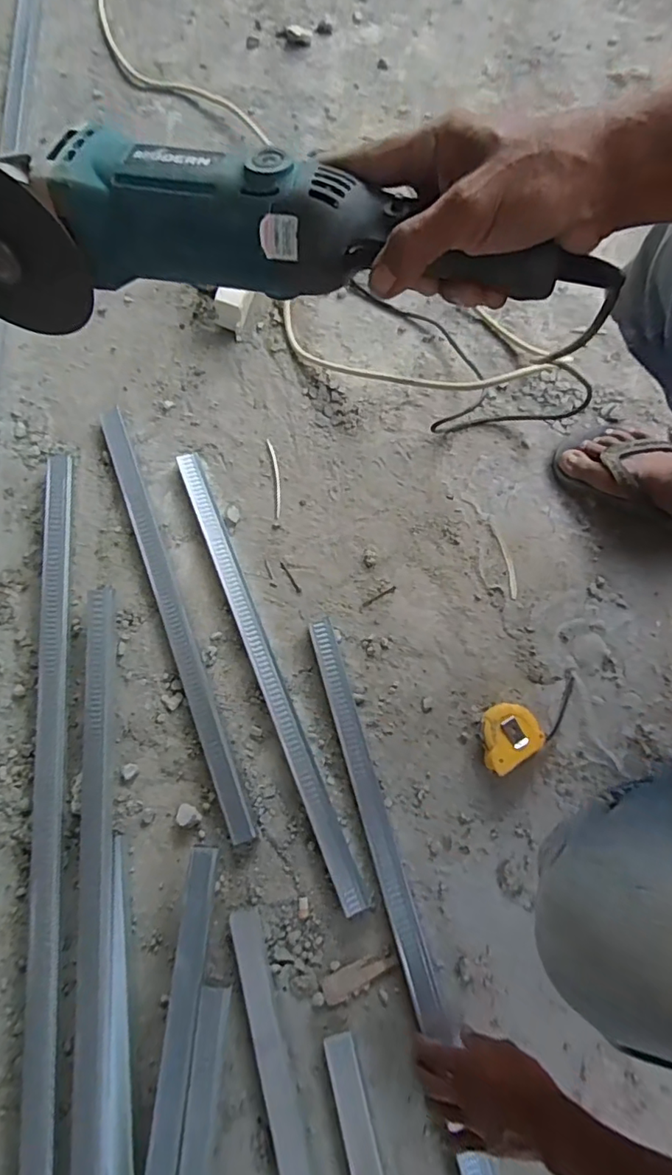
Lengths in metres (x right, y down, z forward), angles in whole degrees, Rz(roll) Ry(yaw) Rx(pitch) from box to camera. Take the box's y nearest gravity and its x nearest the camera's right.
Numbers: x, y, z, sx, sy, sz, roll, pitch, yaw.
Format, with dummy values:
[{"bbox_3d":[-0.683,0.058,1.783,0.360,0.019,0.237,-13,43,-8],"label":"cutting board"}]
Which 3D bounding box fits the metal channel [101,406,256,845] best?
[{"bbox_3d":[-0.213,0.024,0.695,0.034,0.009,0.590,-21,77,-3],"label":"metal channel"}]

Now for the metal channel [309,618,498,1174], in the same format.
[{"bbox_3d":[0.071,0.351,0.601,0.038,0.020,0.649,-17,76,-2],"label":"metal channel"}]

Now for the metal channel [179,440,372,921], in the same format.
[{"bbox_3d":[-0.090,0.094,0.668,0.034,0.019,0.585,-22,77,-3],"label":"metal channel"}]

